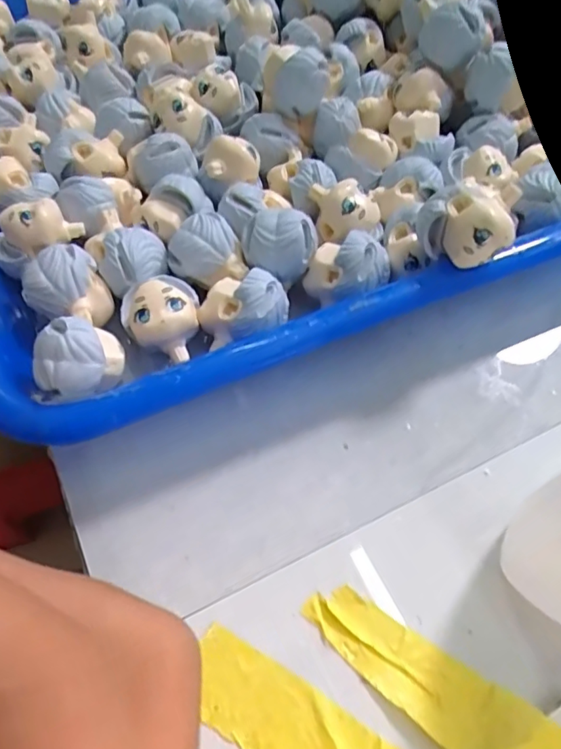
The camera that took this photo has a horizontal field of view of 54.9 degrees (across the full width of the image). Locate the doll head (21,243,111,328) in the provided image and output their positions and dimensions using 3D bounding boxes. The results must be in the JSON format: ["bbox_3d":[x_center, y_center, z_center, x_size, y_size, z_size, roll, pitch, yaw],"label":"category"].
[{"bbox_3d":[-0.067,-0.027,0.166,0.023,0.018,0.023,-30,63,-17],"label":"doll head"}]

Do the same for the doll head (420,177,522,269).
[{"bbox_3d":[0.056,-0.042,0.163,0.025,0.025,0.017,-4,58,-2],"label":"doll head"}]

